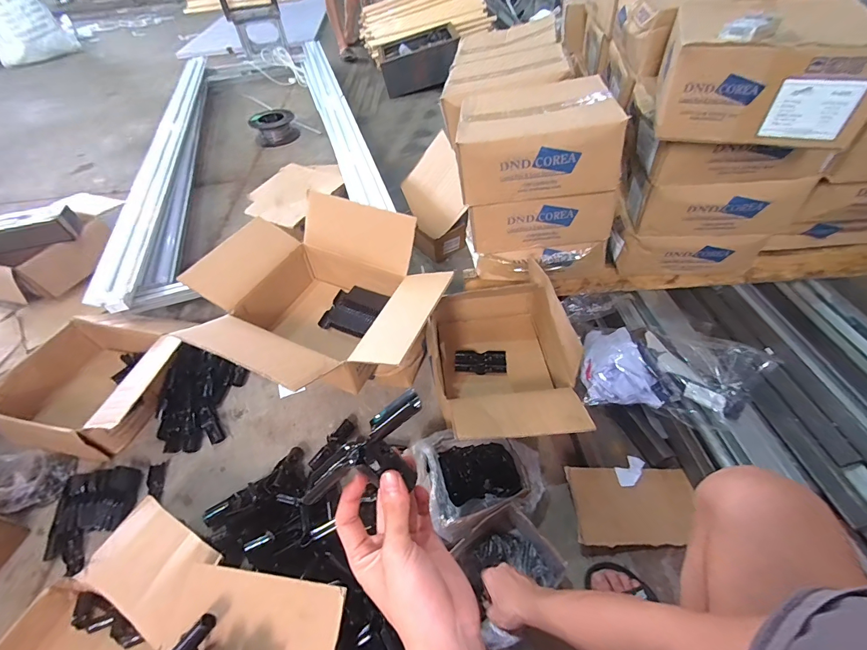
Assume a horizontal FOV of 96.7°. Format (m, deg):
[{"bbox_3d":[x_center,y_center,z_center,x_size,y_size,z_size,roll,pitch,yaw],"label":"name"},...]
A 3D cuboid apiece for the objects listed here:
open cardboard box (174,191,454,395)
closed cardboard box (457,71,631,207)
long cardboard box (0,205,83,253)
[{"bbox_3d":[-0.252,-0.039,0.869,0.511,0.233,0.447,18,53,20],"label":"open cardboard box"},{"bbox_3d":[0.212,-0.414,0.840,0.308,0.155,0.284,-1,49,5],"label":"closed cardboard box"},{"bbox_3d":[-1.447,-0.318,1.312,0.391,0.093,0.121,-17,50,-9],"label":"long cardboard box"}]

